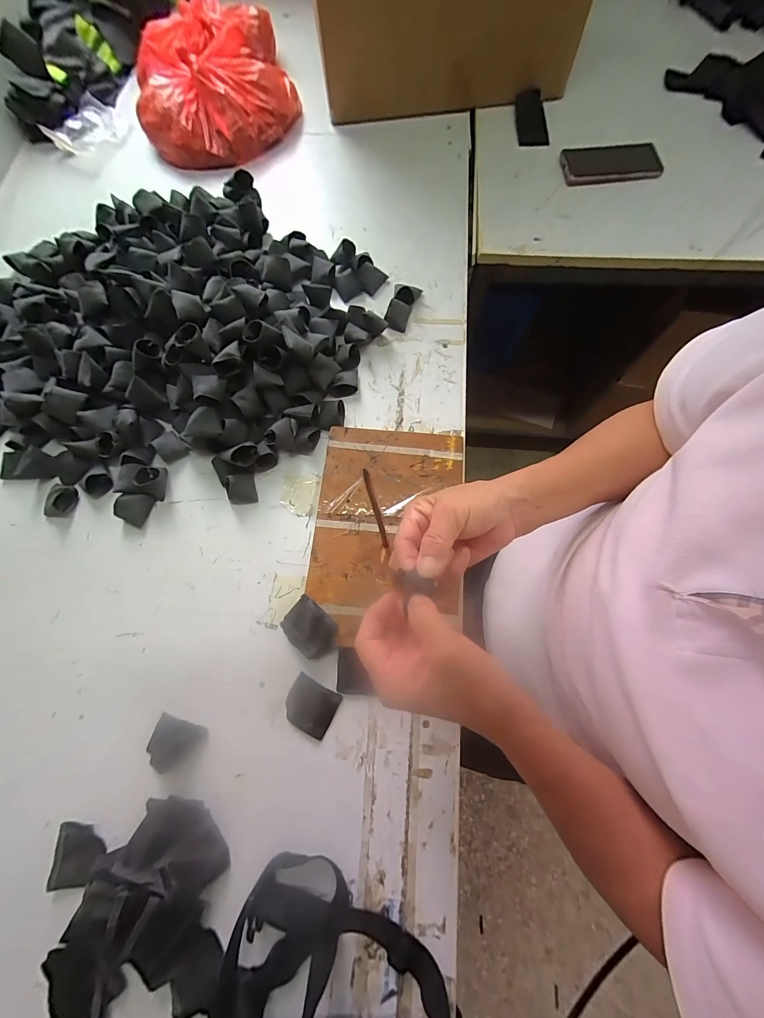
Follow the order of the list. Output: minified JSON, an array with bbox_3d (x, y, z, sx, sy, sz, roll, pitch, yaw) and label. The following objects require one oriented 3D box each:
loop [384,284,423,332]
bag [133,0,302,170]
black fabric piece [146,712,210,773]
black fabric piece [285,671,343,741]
[{"bbox_3d":[0.031,-0.307,0.515,0.039,0.022,0.083,13,75,6],"label":"loop"},{"bbox_3d":[-0.327,-0.812,0.636,0.269,0.088,0.377,-18,74,-3],"label":"bag"},{"bbox_3d":[-0.222,0.253,0.366,0.058,0.004,0.049,14,75,6],"label":"black fabric piece"},{"bbox_3d":[-0.079,0.215,0.373,0.054,0.004,0.048,26,76,9],"label":"black fabric piece"}]

